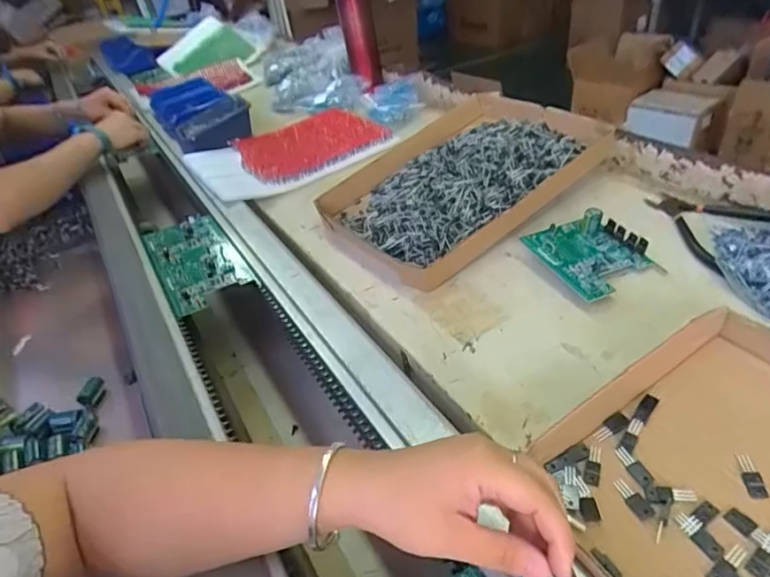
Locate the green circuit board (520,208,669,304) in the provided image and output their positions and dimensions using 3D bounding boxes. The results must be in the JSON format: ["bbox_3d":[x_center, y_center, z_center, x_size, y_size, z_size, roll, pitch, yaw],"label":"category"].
[{"bbox_3d":[0.201,-0.035,0.517,0.093,0.040,0.108,-21,38,-21],"label":"green circuit board"}]

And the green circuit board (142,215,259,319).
[{"bbox_3d":[-0.238,-0.037,0.649,0.096,0.015,0.214,-23,39,-22],"label":"green circuit board"}]

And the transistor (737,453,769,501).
[{"bbox_3d":[0.233,0.119,0.329,0.010,0.006,0.028,1,36,9],"label":"transistor"}]

